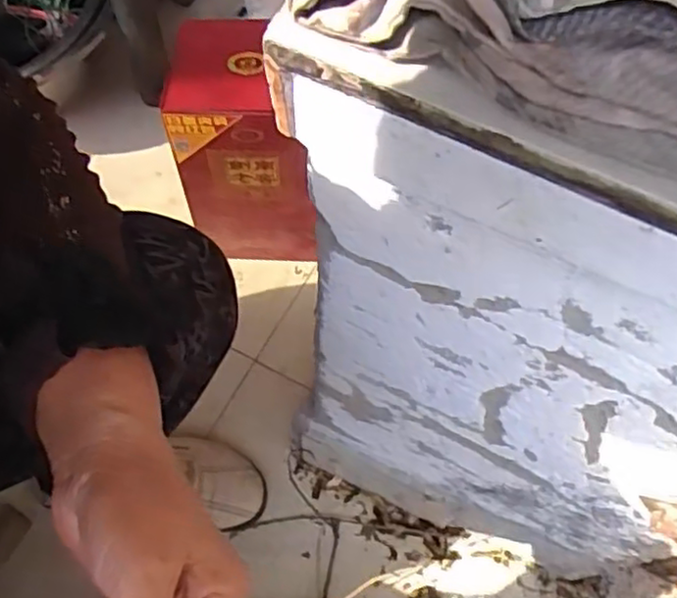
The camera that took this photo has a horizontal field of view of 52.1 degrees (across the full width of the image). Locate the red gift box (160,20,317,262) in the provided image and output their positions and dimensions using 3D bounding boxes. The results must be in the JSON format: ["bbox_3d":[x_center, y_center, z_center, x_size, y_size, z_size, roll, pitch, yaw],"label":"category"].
[{"bbox_3d":[-0.096,-0.161,0.768,0.143,0.277,0.117,3,64,0],"label":"red gift box"}]

